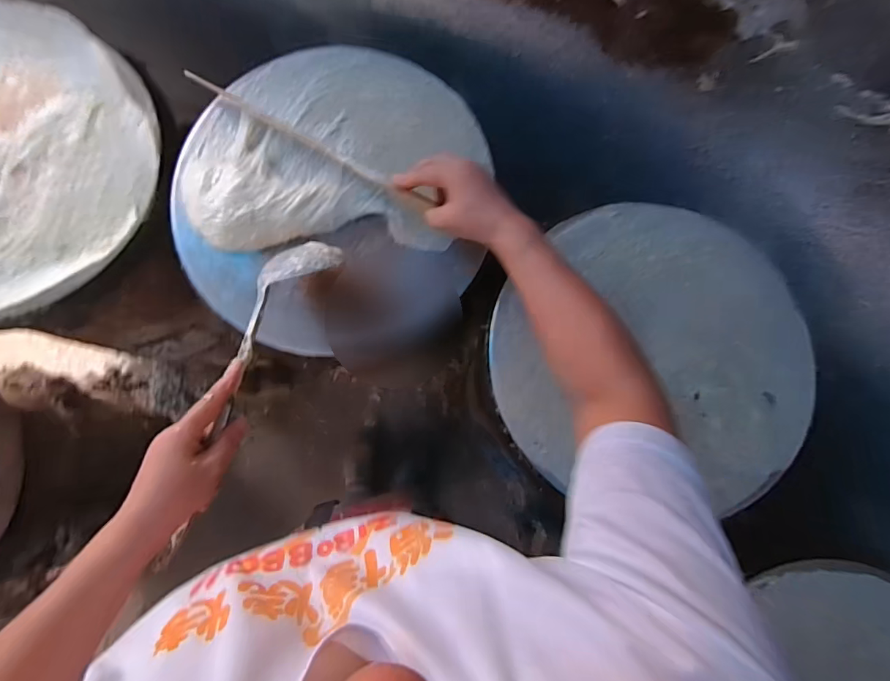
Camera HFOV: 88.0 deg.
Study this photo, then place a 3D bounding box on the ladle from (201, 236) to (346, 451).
[{"bbox_3d":[-0.169,-0.009,0.439,0.059,0.029,0.206,25,81,0],"label":"ladle"}]

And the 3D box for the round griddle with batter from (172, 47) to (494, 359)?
[{"bbox_3d":[-0.133,-0.172,0.535,0.344,0.024,0.365,0,83,-3],"label":"round griddle with batter"}]

